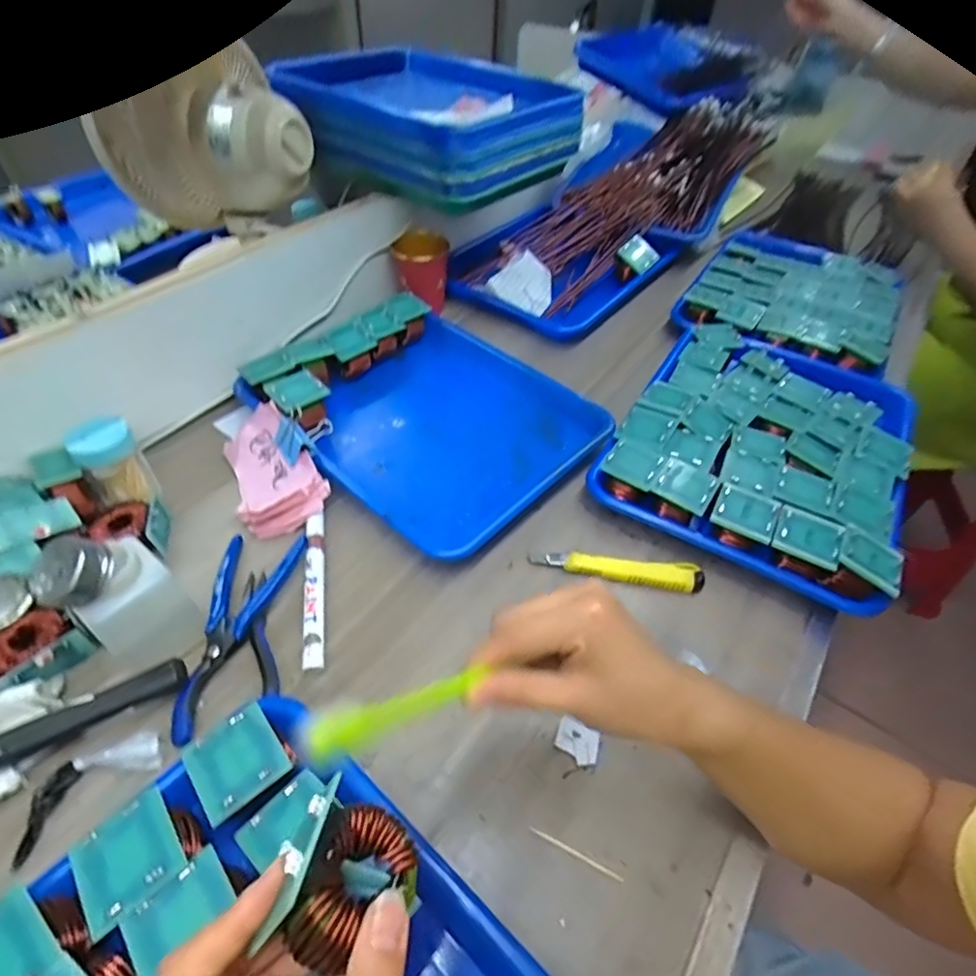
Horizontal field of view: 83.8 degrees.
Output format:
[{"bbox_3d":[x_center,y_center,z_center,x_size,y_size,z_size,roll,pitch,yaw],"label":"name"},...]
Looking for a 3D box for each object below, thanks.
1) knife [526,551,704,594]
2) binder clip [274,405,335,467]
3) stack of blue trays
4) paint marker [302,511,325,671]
[{"bbox_3d":[0.105,0.068,0.445,0.137,0.018,0.022,7,48,1],"label":"knife"},{"bbox_3d":[-0.166,-0.050,0.494,0.050,0.024,0.045,-28,56,-26],"label":"binder clip"},{"bbox_3d":[-0.073,-0.482,0.718,0.353,0.100,0.304,31,53,22],"label":"stack of blue trays"},{"bbox_3d":[-0.133,0.076,0.420,0.015,0.014,0.136,-6,49,-10],"label":"paint marker"}]

